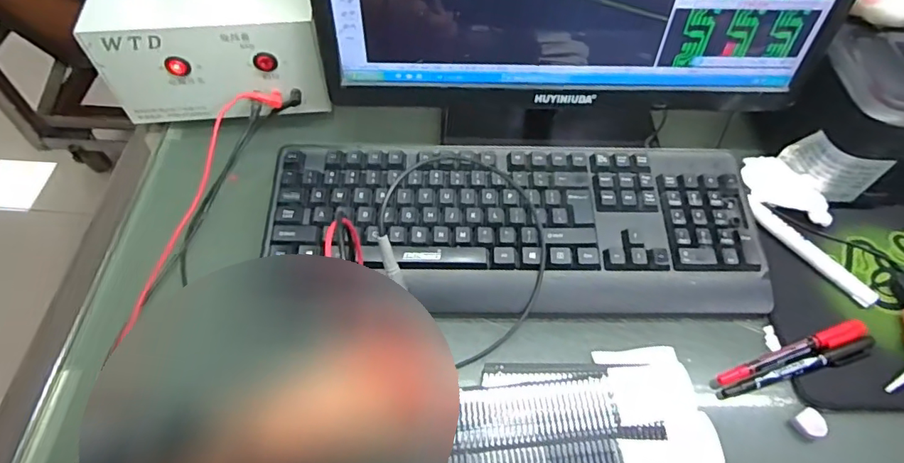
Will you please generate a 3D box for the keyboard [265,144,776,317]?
[{"bbox_3d":[0.060,-0.003,0.482,0.435,0.051,0.155,1,58,-2],"label":"keyboard"}]

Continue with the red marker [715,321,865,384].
[{"bbox_3d":[0.283,0.100,0.432,0.143,0.013,0.016,-16,59,-12],"label":"red marker"}]

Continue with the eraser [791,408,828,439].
[{"bbox_3d":[0.279,0.150,0.405,0.020,0.008,0.021,-28,63,-18],"label":"eraser"}]

